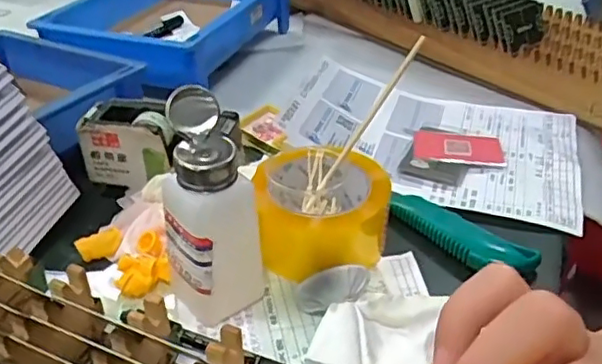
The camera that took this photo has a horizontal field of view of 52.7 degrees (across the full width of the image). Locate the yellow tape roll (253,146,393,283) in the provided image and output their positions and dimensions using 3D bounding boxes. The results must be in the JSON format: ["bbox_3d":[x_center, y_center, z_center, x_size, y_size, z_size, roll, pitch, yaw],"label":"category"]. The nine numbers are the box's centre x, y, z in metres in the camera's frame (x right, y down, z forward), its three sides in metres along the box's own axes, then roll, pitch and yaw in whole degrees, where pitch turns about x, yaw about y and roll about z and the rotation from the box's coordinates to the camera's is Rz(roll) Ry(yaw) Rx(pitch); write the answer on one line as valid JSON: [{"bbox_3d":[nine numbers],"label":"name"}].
[{"bbox_3d":[0.016,0.019,0.489,0.098,0.072,0.098,0,34,0],"label":"yellow tape roll"}]

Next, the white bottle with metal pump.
[{"bbox_3d":[-0.059,0.021,0.407,0.063,0.145,0.068,-1,34,-2],"label":"white bottle with metal pump"}]

